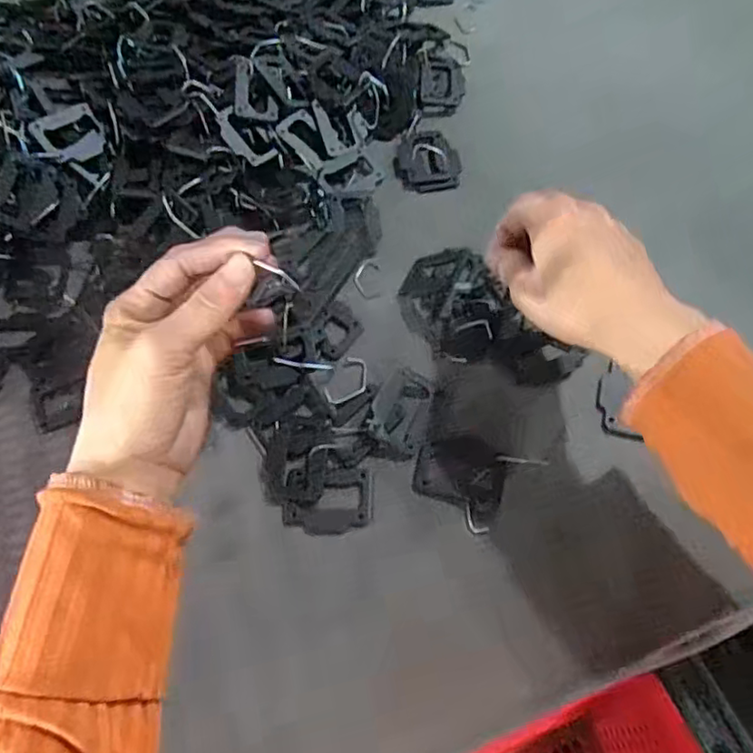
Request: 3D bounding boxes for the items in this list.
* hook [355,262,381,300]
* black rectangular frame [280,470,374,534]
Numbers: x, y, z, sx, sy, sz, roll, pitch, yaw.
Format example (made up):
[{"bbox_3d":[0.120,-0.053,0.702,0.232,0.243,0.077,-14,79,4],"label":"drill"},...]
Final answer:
[{"bbox_3d":[-0.007,-0.068,0.430,0.018,0.004,0.032,-4,62,1],"label":"hook"},{"bbox_3d":[-0.028,0.075,0.364,0.053,0.004,0.038,-4,63,1],"label":"black rectangular frame"}]

